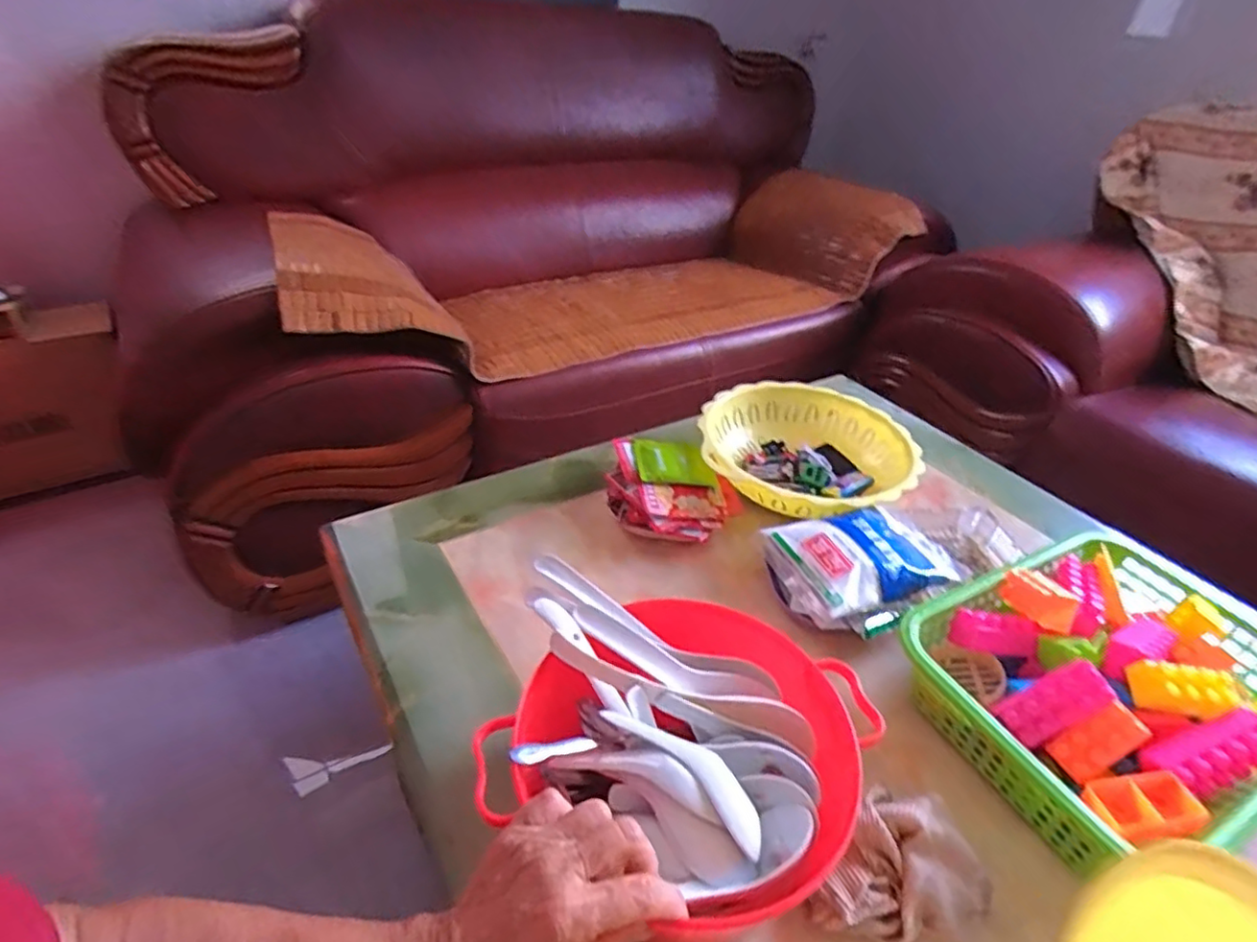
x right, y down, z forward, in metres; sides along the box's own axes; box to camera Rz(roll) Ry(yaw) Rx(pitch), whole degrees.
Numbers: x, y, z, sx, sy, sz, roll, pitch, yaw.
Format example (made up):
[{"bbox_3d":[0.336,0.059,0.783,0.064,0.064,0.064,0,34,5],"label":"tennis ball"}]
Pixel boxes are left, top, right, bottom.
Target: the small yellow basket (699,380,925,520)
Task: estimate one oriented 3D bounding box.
[{"bbox_3d":[0.214,-0.026,0.775,0.241,0.064,0.245,3,37,-2],"label":"small yellow basket"}]

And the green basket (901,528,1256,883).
[{"bbox_3d":[0.388,0.160,0.509,0.283,0.080,0.214,-16,41,-24],"label":"green basket"}]

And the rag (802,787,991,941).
[{"bbox_3d":[0.174,0.262,0.410,0.104,0.043,0.087,-27,46,-35],"label":"rag"}]

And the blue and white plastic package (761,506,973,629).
[{"bbox_3d":[0.232,0.084,0.621,0.180,0.038,0.115,-9,38,-17],"label":"blue and white plastic package"}]

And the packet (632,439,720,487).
[{"bbox_3d":[0.051,-0.009,0.715,0.085,0.017,0.068,0,37,-6],"label":"packet"}]

